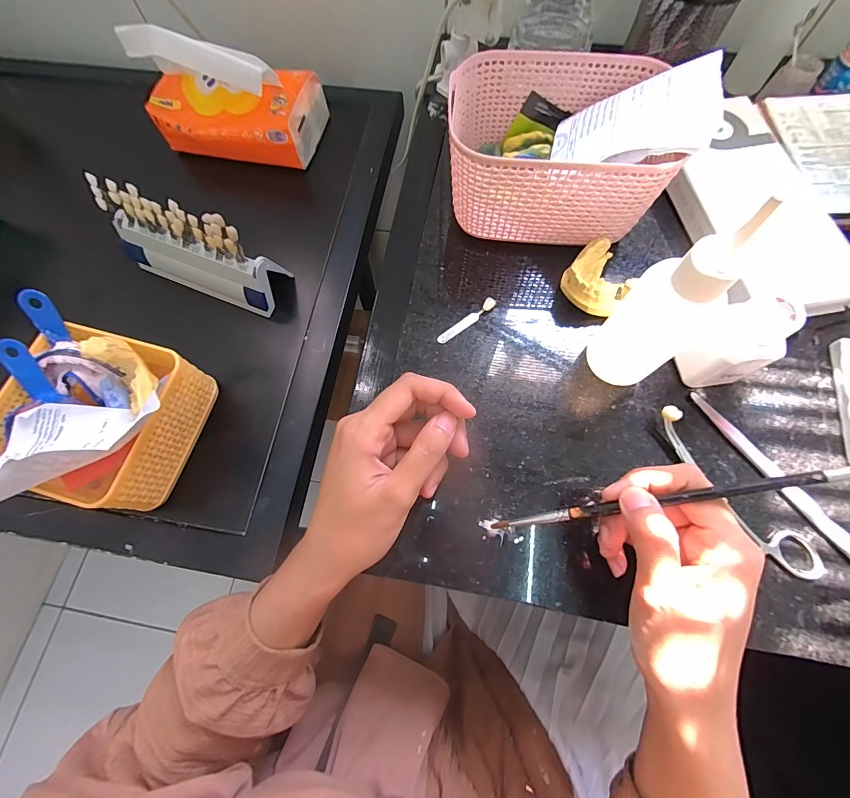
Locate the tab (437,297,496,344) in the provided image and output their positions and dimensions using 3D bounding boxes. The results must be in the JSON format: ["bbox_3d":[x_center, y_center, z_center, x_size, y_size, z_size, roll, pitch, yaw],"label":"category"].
[{"bbox_3d":[0.034,-0.064,0.304,0.056,0.007,0.009,-36,73,-10],"label":"tab"}]

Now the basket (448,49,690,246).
[{"bbox_3d":[0.100,-0.200,0.312,0.158,0.082,0.124,5,71,3],"label":"basket"}]

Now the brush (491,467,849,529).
[{"bbox_3d":[0.122,0.055,0.202,0.185,0.007,0.006,-20,68,29],"label":"brush"}]

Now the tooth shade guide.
[{"bbox_3d":[-0.232,-0.147,0.366,0.184,0.080,0.051,19,72,8],"label":"tooth shade guide"}]

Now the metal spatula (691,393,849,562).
[{"bbox_3d":[0.237,0.051,0.255,0.015,0.008,0.138,-37,74,-11],"label":"metal spatula"}]

